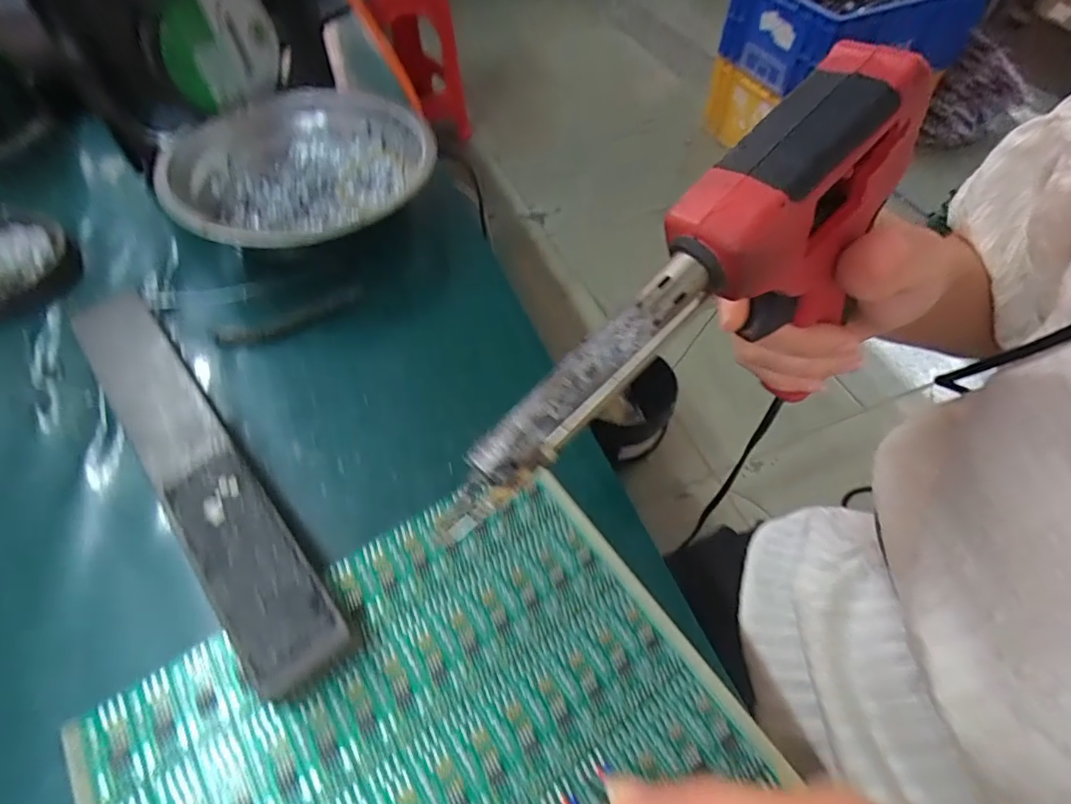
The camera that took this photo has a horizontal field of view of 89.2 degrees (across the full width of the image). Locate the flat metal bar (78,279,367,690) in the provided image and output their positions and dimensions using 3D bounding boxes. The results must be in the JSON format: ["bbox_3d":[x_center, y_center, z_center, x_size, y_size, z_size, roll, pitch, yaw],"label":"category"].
[{"bbox_3d":[-0.128,0.018,0.202,0.029,0.021,0.198,-35,63,-24],"label":"flat metal bar"}]

